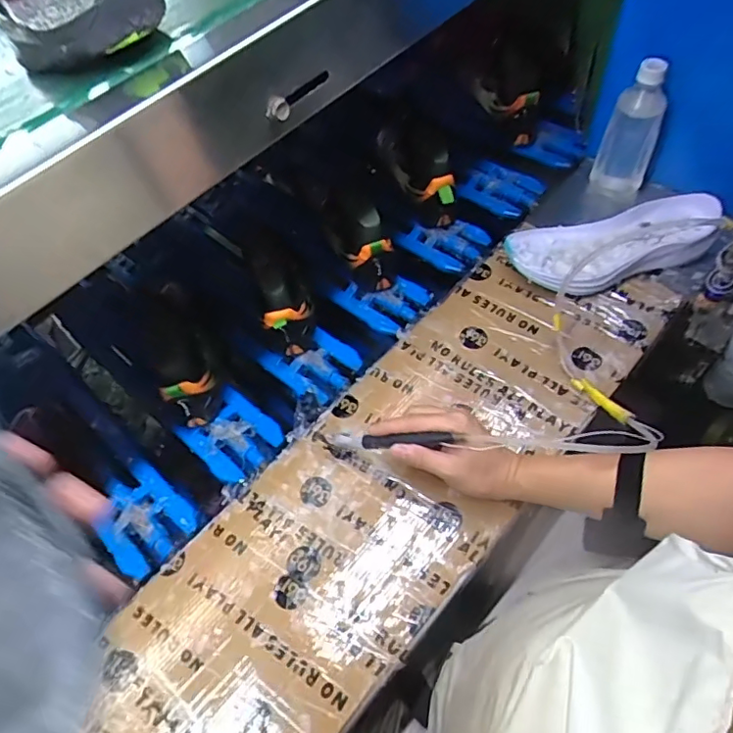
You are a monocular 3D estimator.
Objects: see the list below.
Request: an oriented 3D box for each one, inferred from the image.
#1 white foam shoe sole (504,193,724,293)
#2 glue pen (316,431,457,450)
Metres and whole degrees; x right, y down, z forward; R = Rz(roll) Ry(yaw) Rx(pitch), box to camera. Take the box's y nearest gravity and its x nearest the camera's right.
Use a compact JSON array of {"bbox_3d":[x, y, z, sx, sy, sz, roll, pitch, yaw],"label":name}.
[{"bbox_3d":[0.317,-0.160,0.696,0.277,0.054,0.095,-10,58,-1],"label":"white foam shoe sole"},{"bbox_3d":[0.007,0.075,0.576,0.160,0.022,0.018,-4,54,32],"label":"glue pen"}]

